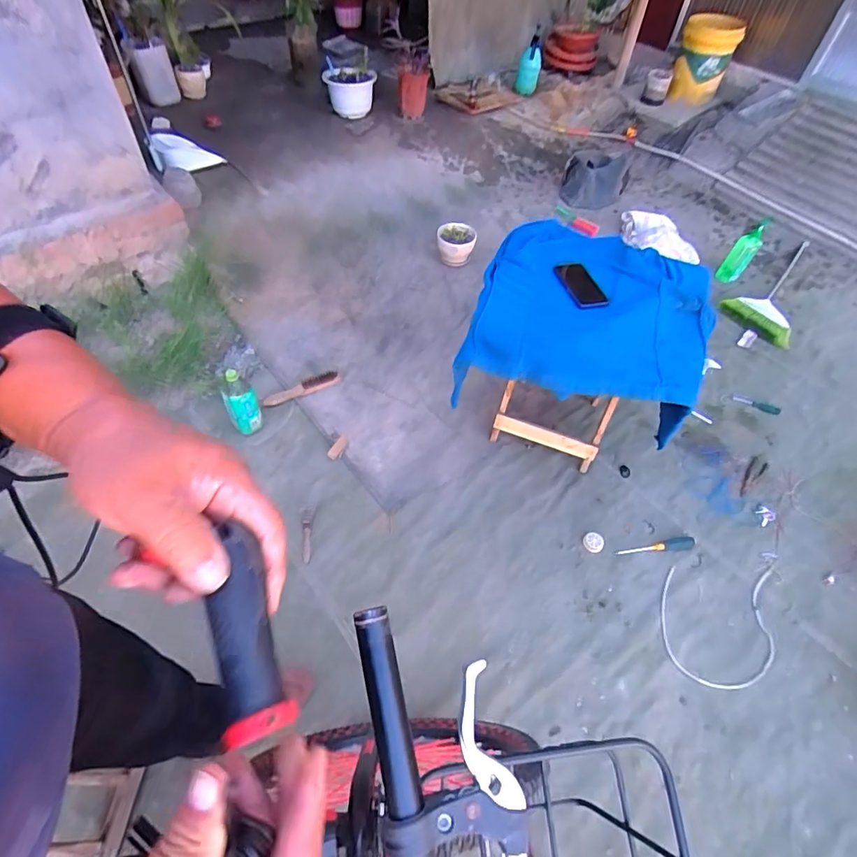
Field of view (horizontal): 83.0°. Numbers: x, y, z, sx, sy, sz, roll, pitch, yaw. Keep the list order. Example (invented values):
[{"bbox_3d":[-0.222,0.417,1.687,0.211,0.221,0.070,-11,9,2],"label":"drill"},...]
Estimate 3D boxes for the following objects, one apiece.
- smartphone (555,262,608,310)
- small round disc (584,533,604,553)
[{"bbox_3d":[0.350,-0.331,1.121,0.072,0.013,0.158,-16,62,-8],"label":"smartphone"},{"bbox_3d":[0.429,0.296,1.261,0.052,0.009,0.052,-2,66,5],"label":"small round disc"}]

